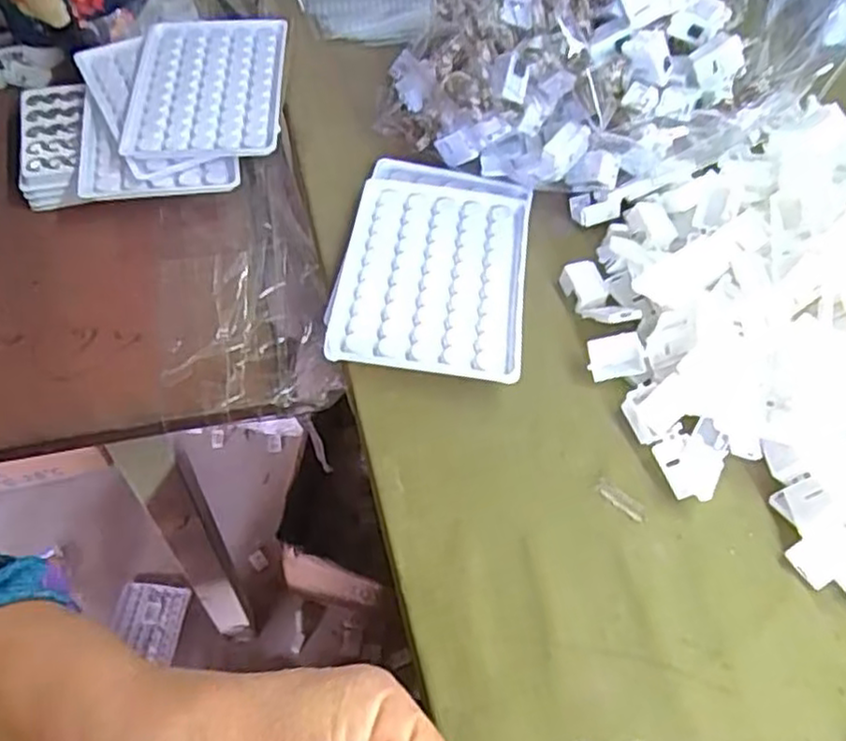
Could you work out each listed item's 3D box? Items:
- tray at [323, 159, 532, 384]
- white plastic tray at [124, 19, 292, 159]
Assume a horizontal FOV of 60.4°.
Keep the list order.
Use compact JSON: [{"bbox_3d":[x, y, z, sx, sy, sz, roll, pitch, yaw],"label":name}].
[{"bbox_3d":[0.007,-0.060,0.384,0.095,0.014,0.143,8,57,1],"label":"tray"},{"bbox_3d":[-0.139,-0.186,0.471,0.095,0.009,0.127,1,57,-4],"label":"white plastic tray"}]

